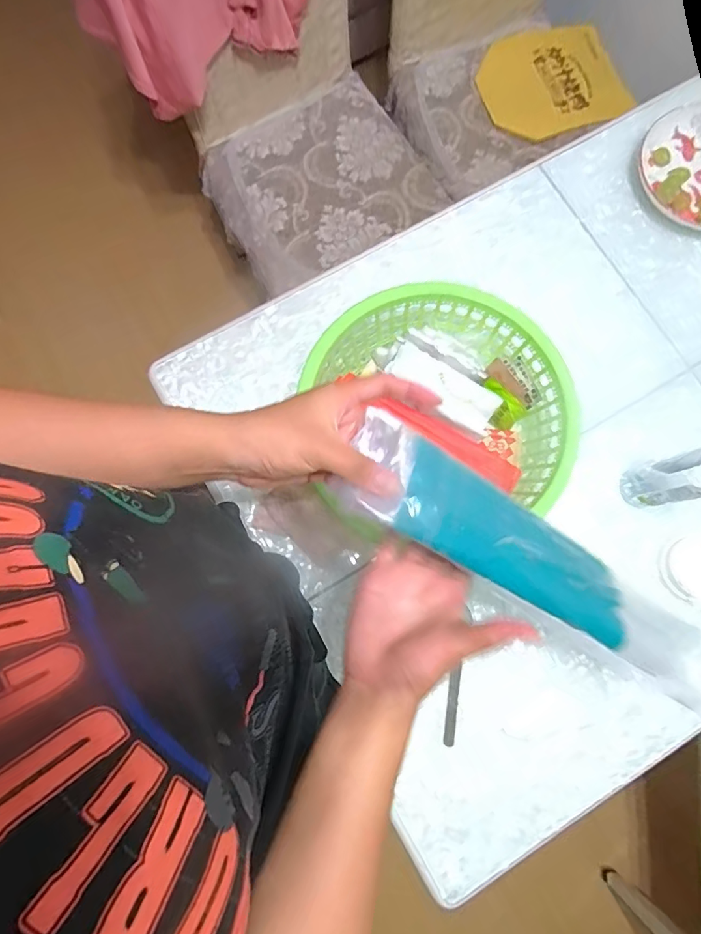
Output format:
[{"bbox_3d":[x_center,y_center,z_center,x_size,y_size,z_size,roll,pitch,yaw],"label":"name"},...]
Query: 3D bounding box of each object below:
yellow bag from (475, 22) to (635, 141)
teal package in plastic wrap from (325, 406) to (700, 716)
[{"bbox_3d":[0.459,-0.884,1.109,0.328,0.021,0.276,-20,81,-5],"label":"yellow bag"},{"bbox_3d":[0.148,0.079,0.383,0.352,0.037,0.074,33,80,-12],"label":"teal package in plastic wrap"}]

